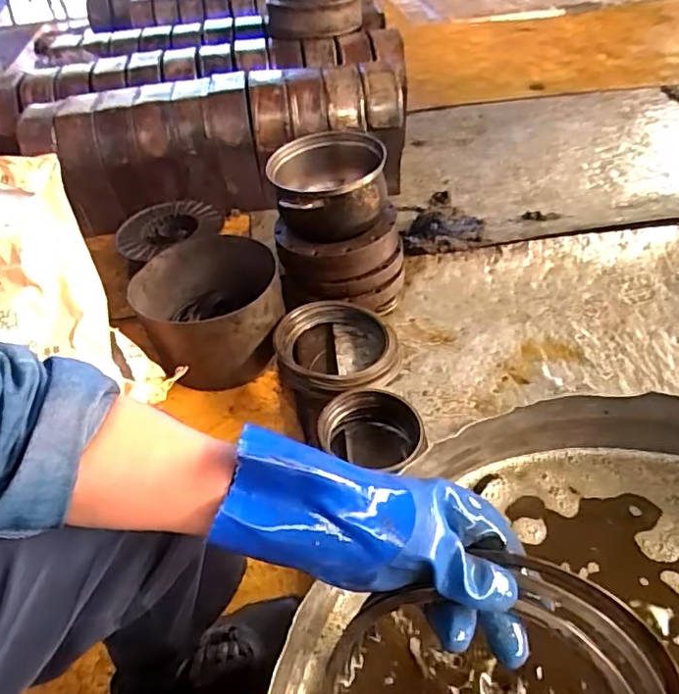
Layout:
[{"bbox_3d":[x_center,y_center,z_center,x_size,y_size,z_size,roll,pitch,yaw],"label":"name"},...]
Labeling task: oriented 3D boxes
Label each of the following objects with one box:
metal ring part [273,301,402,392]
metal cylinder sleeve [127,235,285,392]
[{"bbox_3d":[-0.003,0.002,0.976,0.216,0.056,0.207,6,45,5],"label":"metal ring part"},{"bbox_3d":[-0.239,-0.074,1.051,0.260,0.146,0.257,-14,46,-9],"label":"metal cylinder sleeve"}]

